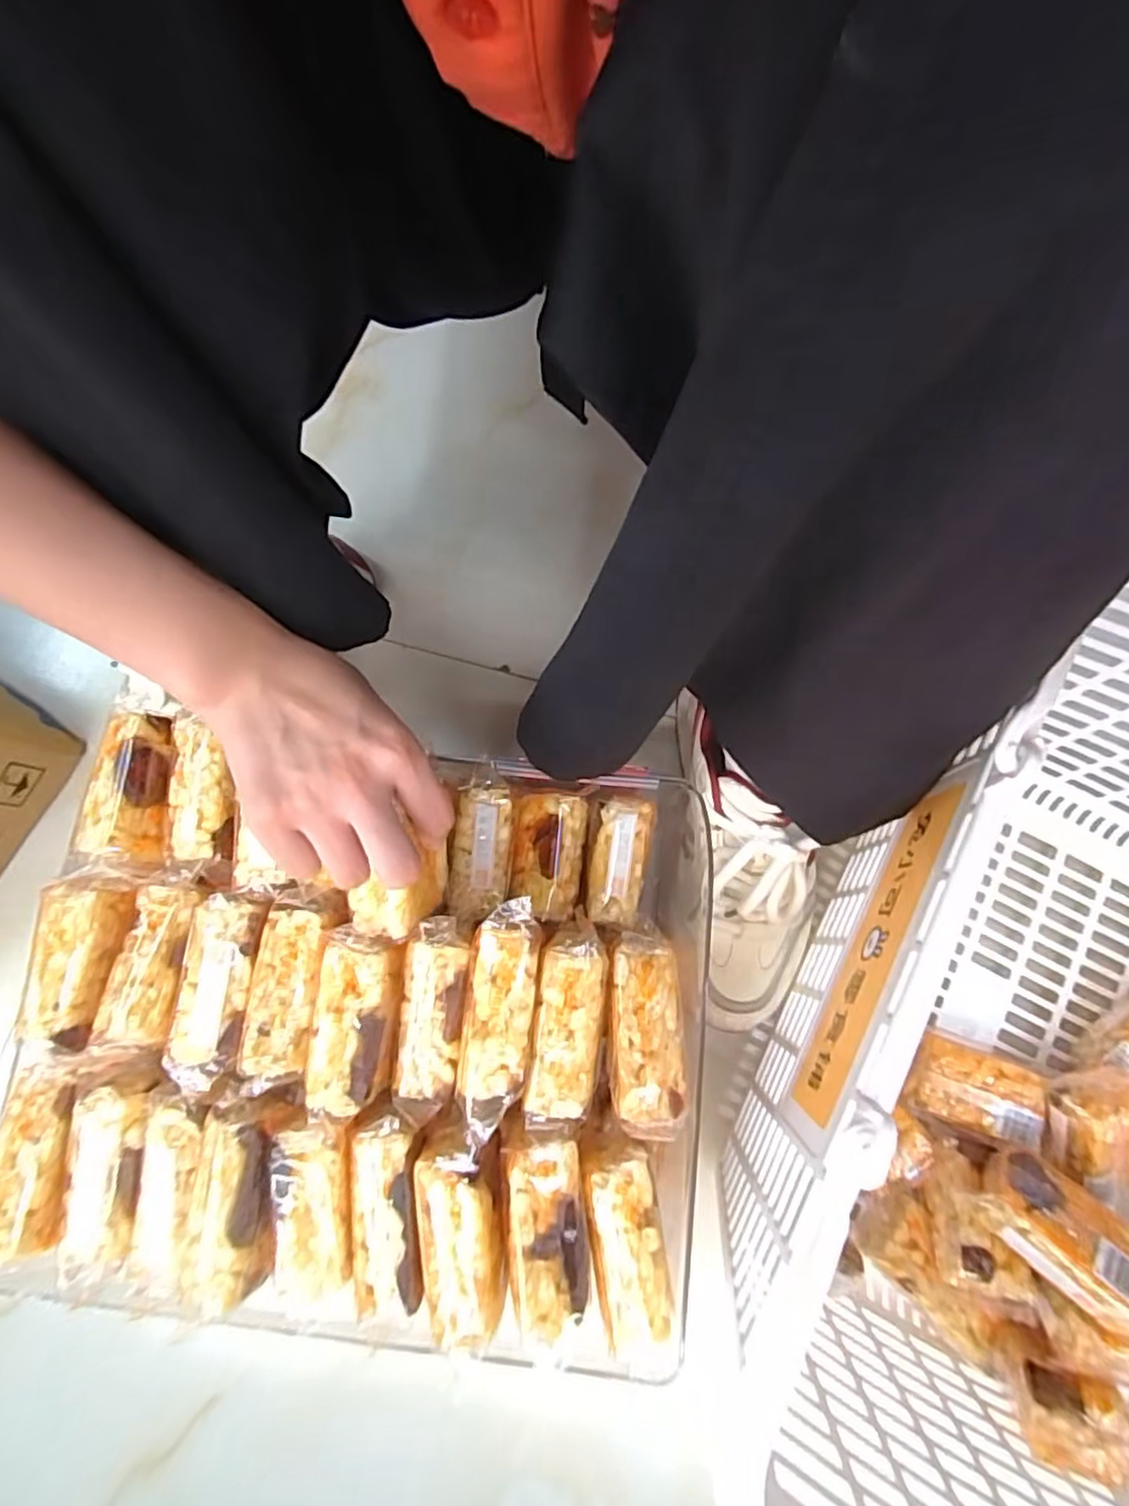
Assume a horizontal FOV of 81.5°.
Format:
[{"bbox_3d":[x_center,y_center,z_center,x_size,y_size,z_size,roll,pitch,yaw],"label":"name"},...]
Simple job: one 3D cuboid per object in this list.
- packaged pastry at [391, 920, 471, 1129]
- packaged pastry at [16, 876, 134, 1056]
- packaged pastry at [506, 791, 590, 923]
[{"bbox_3d":[-0.066,0.129,0.318,0.031,0.022,0.094,5,77,1],"label":"packaged pastry"},{"bbox_3d":[-0.241,0.102,0.321,0.034,0.019,0.078,3,77,1],"label":"packaged pastry"},{"bbox_3d":[-0.010,0.060,0.389,0.044,0.022,0.073,5,77,1],"label":"packaged pastry"}]

